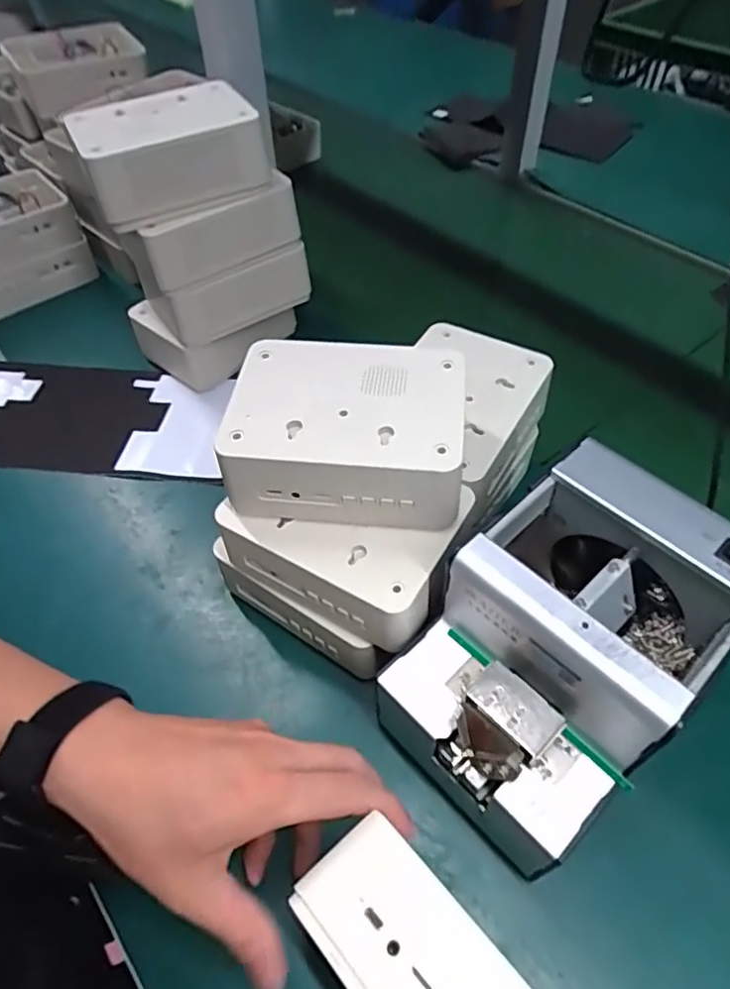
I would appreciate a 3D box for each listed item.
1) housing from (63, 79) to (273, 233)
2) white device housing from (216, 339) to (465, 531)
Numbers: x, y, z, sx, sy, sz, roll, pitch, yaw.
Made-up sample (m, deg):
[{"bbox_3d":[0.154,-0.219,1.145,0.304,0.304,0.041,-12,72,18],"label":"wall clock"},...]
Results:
[{"bbox_3d":[-0.163,-0.288,0.507,0.144,0.060,0.118,-20,53,-14],"label":"housing"},{"bbox_3d":[-0.010,-0.039,0.376,0.133,0.061,0.101,3,51,5],"label":"white device housing"}]

